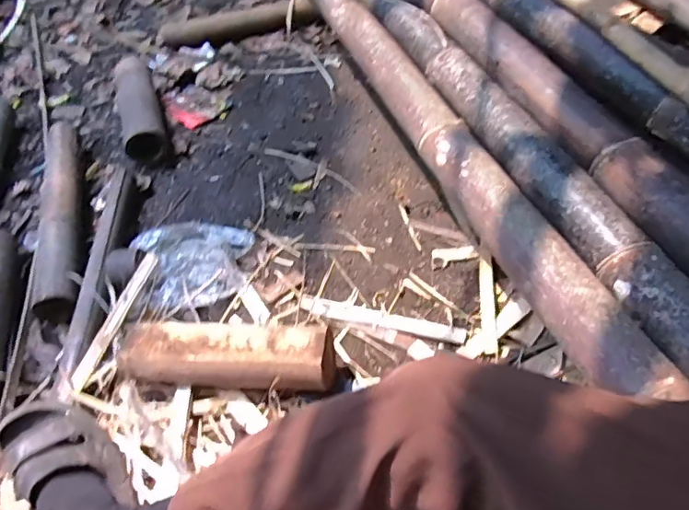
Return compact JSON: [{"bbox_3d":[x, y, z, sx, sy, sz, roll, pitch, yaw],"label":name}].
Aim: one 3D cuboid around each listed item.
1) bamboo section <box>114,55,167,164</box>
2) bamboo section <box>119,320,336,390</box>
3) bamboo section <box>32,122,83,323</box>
[{"bbox_3d":[-0.458,-0.330,1.154,0.085,0.073,0.360,-21,50,-7],"label":"bamboo section"},{"bbox_3d":[-0.160,0.140,0.707,0.294,0.067,0.090,3,51,13],"label":"bamboo section"},{"bbox_3d":[-0.522,-0.092,0.964,0.080,0.064,0.487,-18,50,-4],"label":"bamboo section"}]

